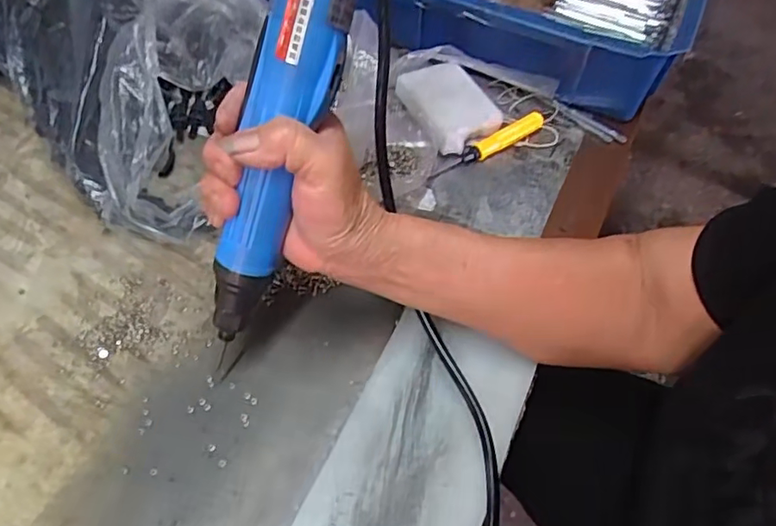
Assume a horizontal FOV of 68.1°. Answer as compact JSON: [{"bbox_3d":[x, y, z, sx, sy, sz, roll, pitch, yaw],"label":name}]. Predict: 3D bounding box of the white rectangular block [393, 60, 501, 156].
[{"bbox_3d":[0.049,-0.137,0.490,0.073,0.024,0.084,-28,61,-22],"label":"white rectangular block"}]

